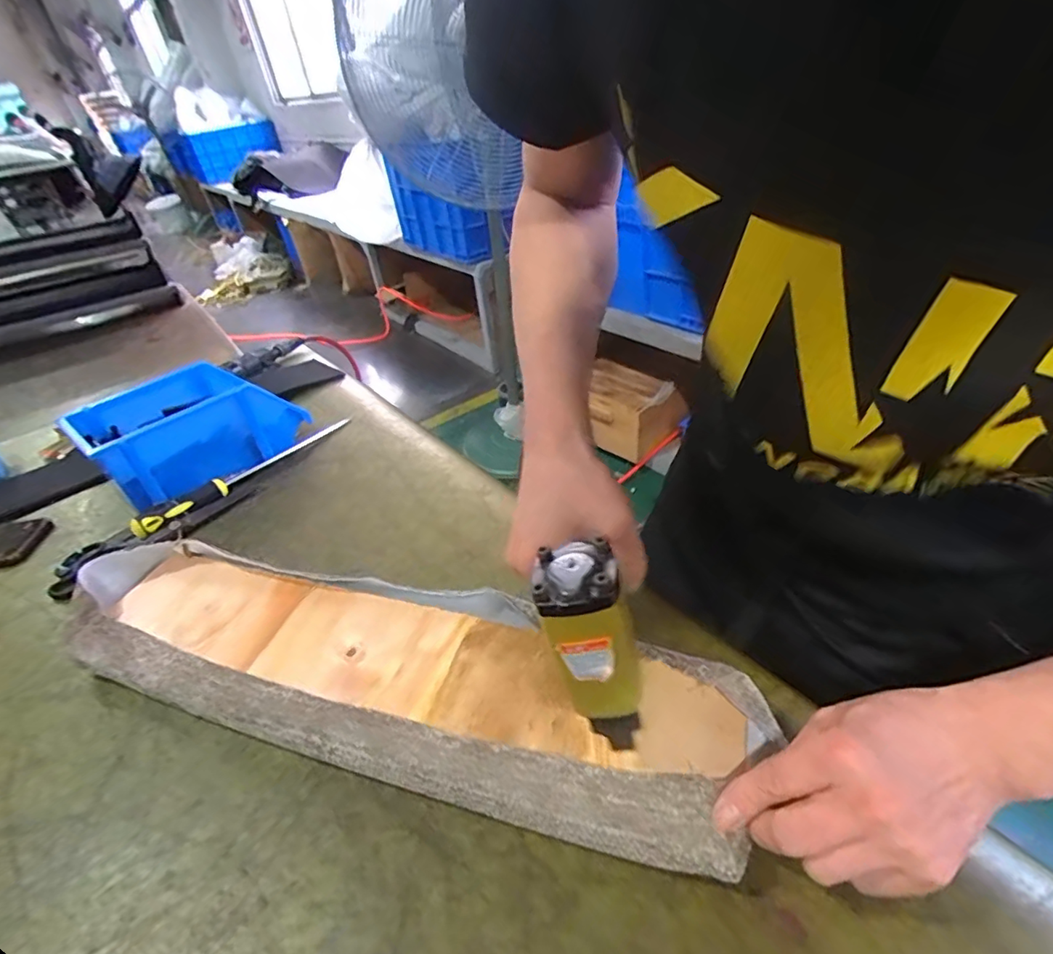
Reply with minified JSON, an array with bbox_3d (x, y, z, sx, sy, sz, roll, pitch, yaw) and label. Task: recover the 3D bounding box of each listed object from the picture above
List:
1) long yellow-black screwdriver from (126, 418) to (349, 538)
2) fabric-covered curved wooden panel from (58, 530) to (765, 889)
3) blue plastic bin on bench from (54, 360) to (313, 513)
[{"bbox_3d":[-0.356,-0.013,0.705,0.031,0.029,0.295,20,44,30],"label":"long yellow-black screwdriver"},{"bbox_3d":[-0.119,0.142,0.426,0.556,0.042,0.147,9,39,18],"label":"fabric-covered curved wooden panel"},{"bbox_3d":[-0.436,-0.060,0.709,0.151,0.108,0.229,20,44,30],"label":"blue plastic bin on bench"}]

